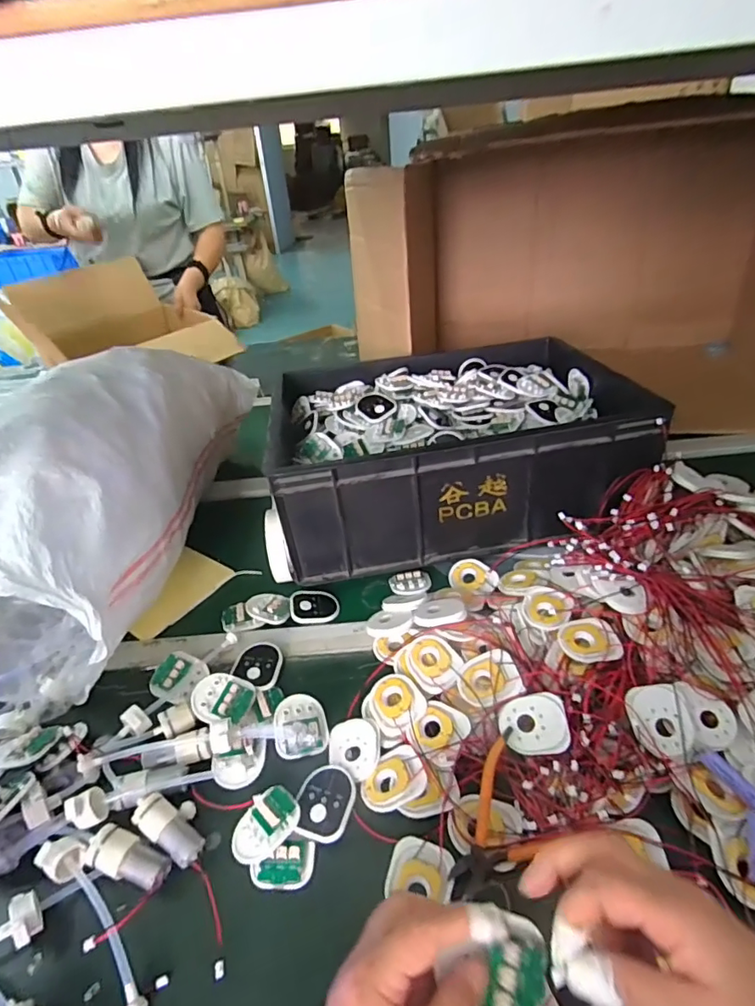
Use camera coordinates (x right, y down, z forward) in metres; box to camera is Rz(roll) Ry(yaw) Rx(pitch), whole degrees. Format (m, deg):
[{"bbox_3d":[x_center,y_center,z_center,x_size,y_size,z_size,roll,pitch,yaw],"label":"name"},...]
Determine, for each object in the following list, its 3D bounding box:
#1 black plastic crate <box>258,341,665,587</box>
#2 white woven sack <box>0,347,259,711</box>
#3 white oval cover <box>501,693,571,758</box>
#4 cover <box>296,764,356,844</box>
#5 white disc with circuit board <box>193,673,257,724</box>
[{"bbox_3d":[0.096,-0.092,0.757,0.464,0.171,0.368,-7,36,-3],"label":"black plastic crate"},{"bbox_3d":[-0.381,-0.045,0.697,0.265,0.204,0.587,0,36,6],"label":"white woven sack"},{"bbox_3d":[0.138,0.195,0.456,0.057,0.009,0.048,-14,61,12],"label":"white oval cover"},{"bbox_3d":[-0.044,0.254,0.440,0.047,0.007,0.058,10,38,20],"label":"cover"},{"bbox_3d":[-0.156,0.194,0.515,0.060,0.017,0.052,17,41,28],"label":"white disc with circuit board"}]

